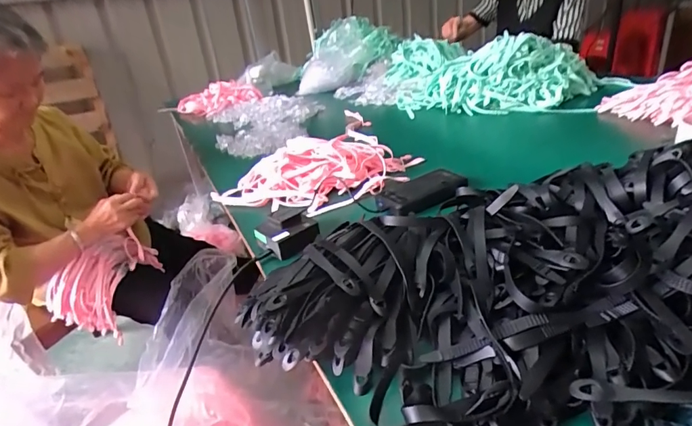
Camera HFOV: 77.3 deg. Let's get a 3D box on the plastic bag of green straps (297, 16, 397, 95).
[{"bbox_3d":[0.001,-0.648,1.786,0.423,0.228,0.429,-4,28,7],"label":"plastic bag of green straps"}]

